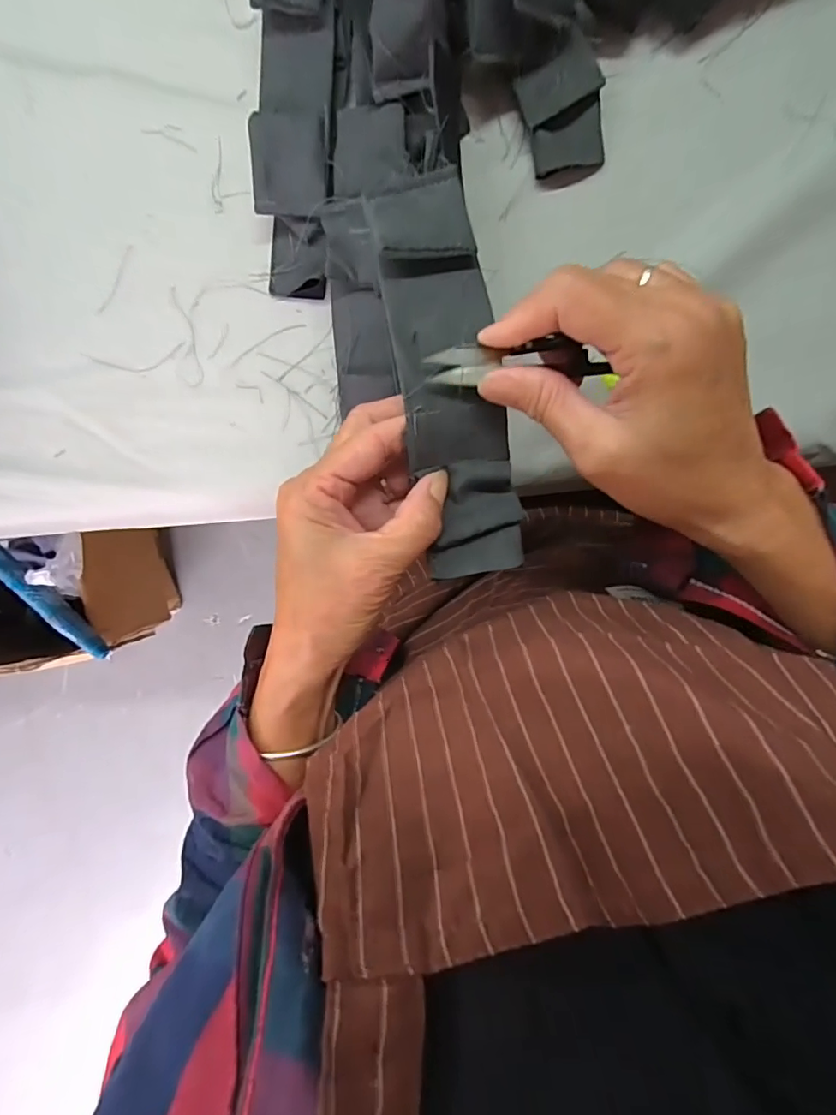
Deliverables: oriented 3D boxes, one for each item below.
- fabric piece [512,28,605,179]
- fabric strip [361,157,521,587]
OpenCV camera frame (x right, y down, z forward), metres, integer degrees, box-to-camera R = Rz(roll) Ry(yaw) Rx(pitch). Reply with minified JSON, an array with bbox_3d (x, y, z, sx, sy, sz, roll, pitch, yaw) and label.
[{"bbox_3d":[0.085,-0.265,0.308,0.045,0.013,0.060,-15,115,2],"label":"fabric piece"},{"bbox_3d":[0.013,-0.085,0.234,0.044,0.029,0.184,-11,91,8],"label":"fabric strip"}]

